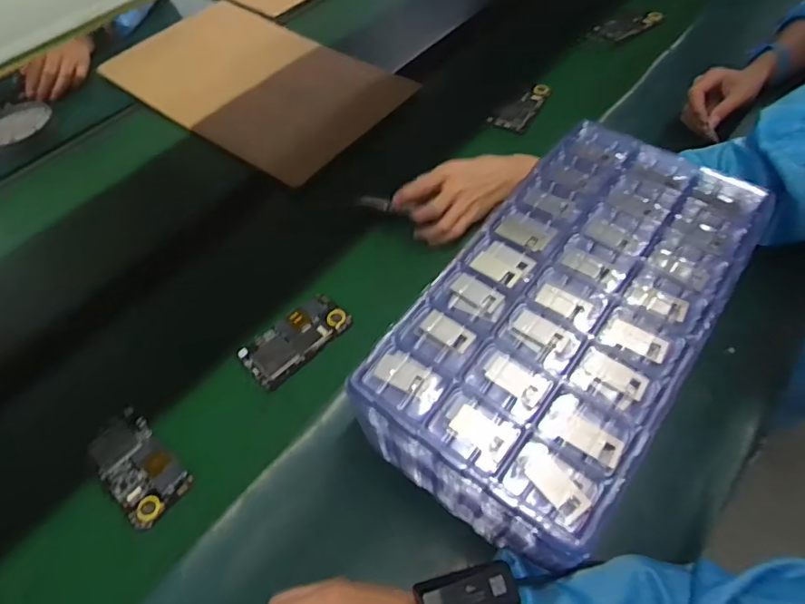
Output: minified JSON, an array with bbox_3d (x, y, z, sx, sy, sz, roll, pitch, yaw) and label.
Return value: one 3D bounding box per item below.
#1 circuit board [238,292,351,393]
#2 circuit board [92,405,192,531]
[{"bbox_3d":[-0.123,0.041,0.610,0.122,0.010,0.060,-39,62,-22],"label":"circuit board"},{"bbox_3d":[-0.267,0.162,0.533,0.119,0.010,0.061,36,64,25],"label":"circuit board"}]

